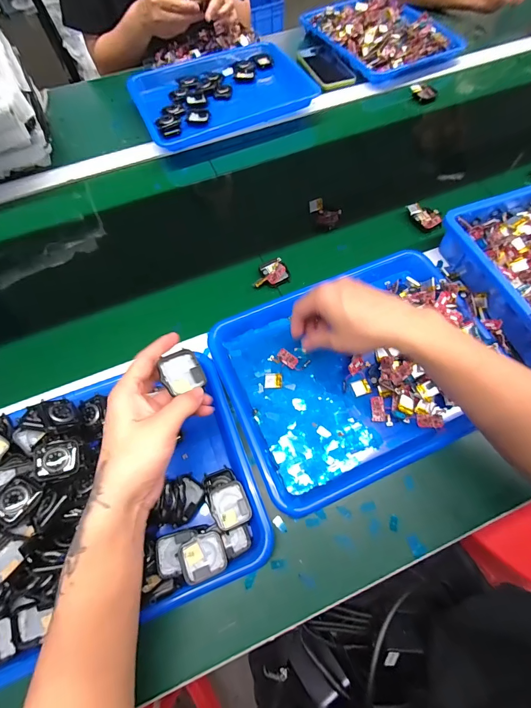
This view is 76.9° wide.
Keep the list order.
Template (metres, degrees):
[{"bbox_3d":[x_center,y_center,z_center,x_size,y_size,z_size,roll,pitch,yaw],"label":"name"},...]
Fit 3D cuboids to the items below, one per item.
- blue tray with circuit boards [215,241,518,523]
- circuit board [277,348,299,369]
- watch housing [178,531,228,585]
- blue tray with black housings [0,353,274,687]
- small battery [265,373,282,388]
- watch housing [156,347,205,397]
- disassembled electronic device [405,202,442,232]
[{"bbox_3d":[0.119,0.011,0.428,0.333,0.053,0.258,-21,68,-9],"label":"blue tray with circuit boards"},{"bbox_3d":[0.029,0.006,0.432,0.030,0.004,0.016,40,98,25],"label":"circuit board"},{"bbox_3d":[-0.061,0.198,0.327,0.043,0.007,0.038,-20,67,-8],"label":"watch housing"},{"bbox_3d":[-0.191,0.149,0.355,0.344,0.059,0.253,-20,67,-8],"label":"blue tray with black housings"},{"bbox_3d":[0.010,0.034,0.424,0.022,0.008,0.020,4,66,2],"label":"small battery"},{"bbox_3d":[-0.081,0.017,0.322,0.037,0.014,0.040,-23,65,-14],"label":"watch housing"},{"bbox_3d":[0.259,-0.226,0.545,0.033,0.019,0.057,-37,69,-20],"label":"disassembled electronic device"}]

